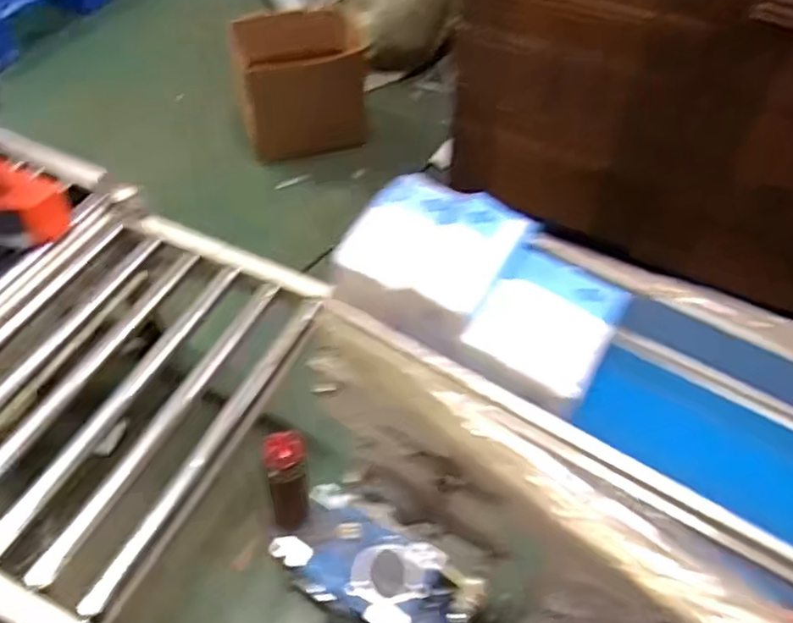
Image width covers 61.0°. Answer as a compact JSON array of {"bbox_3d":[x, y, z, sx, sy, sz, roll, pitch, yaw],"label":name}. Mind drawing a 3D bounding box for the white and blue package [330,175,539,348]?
[{"bbox_3d":[0.030,-0.046,0.553,0.123,0.052,0.128,20,48,19],"label":"white and blue package"}]

